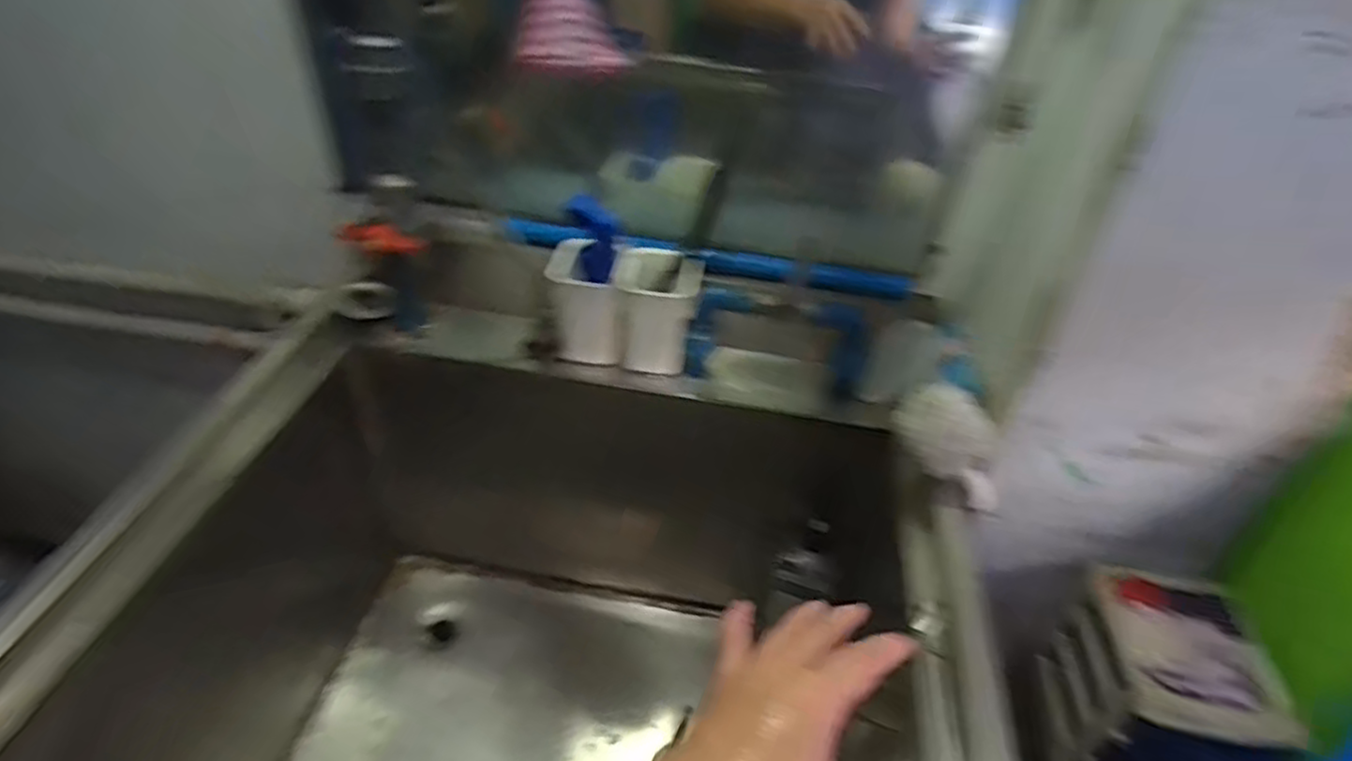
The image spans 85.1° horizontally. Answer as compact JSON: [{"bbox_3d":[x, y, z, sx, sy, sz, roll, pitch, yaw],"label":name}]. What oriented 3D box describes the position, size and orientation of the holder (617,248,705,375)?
[{"bbox_3d":[-0.019,-0.077,0.818,0.081,0.117,0.076,4,40,-1],"label":"holder"}]

